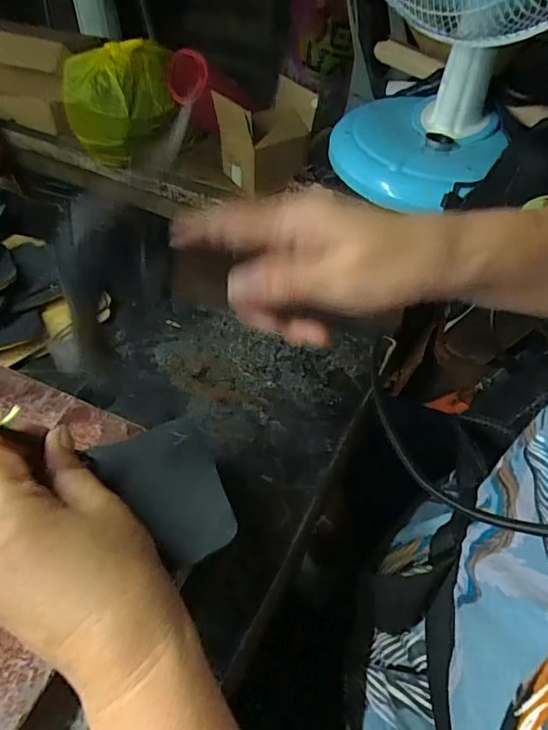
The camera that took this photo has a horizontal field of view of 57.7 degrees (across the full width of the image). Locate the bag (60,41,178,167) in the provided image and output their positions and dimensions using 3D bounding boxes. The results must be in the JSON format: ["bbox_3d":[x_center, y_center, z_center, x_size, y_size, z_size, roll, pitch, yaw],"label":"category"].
[{"bbox_3d":[-0.307,-0.533,1.022,0.227,0.194,0.173,-14,53,-12],"label":"bag"}]

